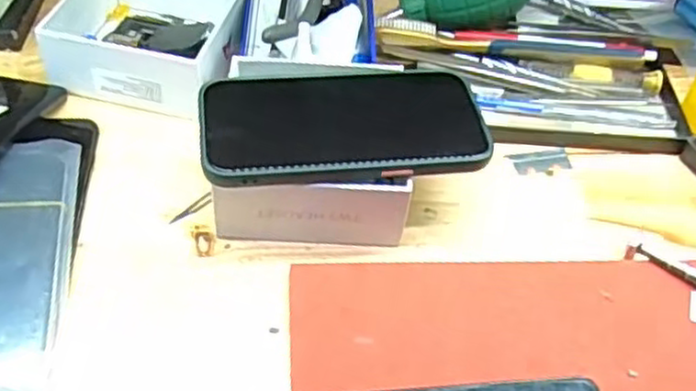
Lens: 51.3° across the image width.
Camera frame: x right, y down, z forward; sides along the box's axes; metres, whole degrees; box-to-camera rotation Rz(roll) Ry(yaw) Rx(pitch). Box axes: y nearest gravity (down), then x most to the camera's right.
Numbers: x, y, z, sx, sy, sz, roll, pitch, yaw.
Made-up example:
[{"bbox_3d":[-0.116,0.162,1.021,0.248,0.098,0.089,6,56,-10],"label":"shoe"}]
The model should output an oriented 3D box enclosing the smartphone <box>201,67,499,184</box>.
[{"bbox_3d":[-0.003,-0.040,0.382,0.144,0.009,0.077,-3,49,-9],"label":"smartphone"}]

